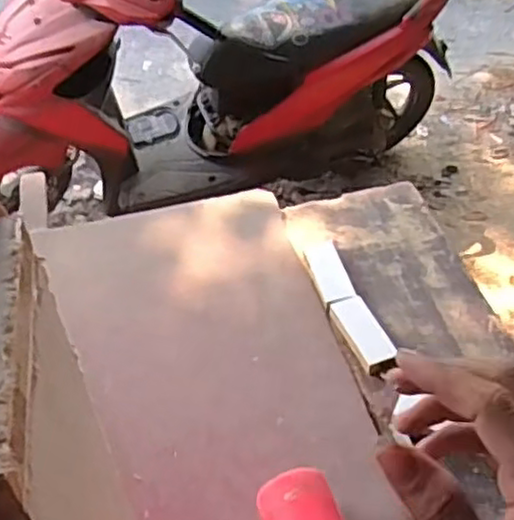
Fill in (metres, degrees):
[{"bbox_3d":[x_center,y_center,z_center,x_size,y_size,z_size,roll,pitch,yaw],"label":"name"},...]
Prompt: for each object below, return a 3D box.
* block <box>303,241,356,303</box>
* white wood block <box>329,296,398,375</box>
[{"bbox_3d":[0.093,0.013,0.907,0.044,0.012,0.106,-12,46,-11],"label":"block"},{"bbox_3d":[0.124,0.085,0.830,0.041,0.020,0.111,-17,47,-16],"label":"white wood block"}]

